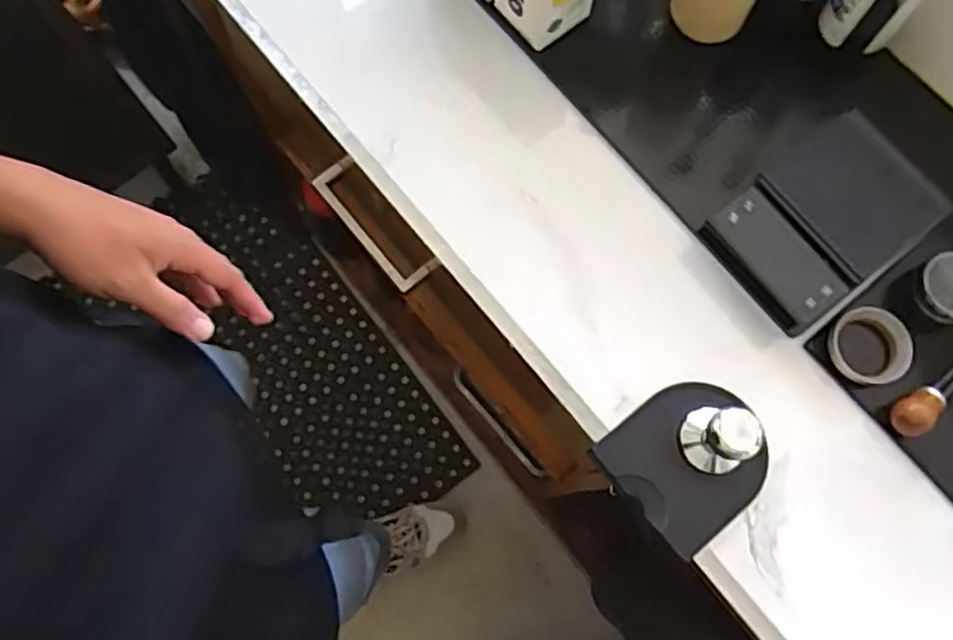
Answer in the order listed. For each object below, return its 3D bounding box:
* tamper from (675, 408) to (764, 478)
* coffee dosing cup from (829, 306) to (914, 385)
[{"bbox_3d":[0.215,0.103,0.638,0.053,0.071,0.062,-20,76,-6],"label":"tamper"},{"bbox_3d":[0.372,0.026,0.686,0.070,0.042,0.071,0,75,0],"label":"coffee dosing cup"}]

